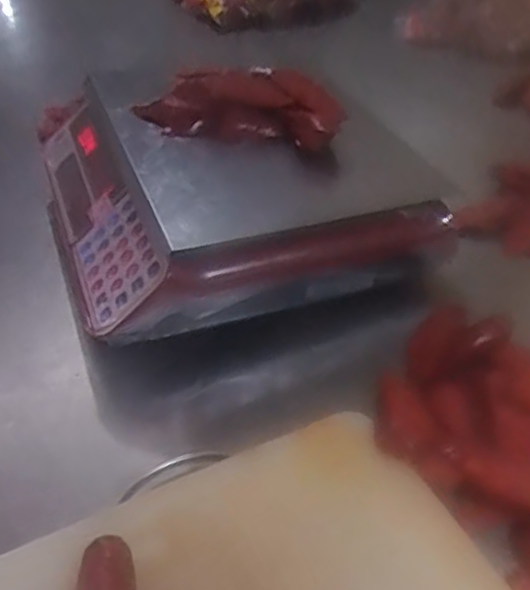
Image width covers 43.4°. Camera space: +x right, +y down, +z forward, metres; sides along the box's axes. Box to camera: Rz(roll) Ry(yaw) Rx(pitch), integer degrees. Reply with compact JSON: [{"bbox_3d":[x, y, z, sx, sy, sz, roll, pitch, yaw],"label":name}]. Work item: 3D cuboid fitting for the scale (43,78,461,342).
[{"bbox_3d":[-0.035,-0.104,0.636,0.321,0.090,0.278,-15,42,-14],"label":"scale"}]

